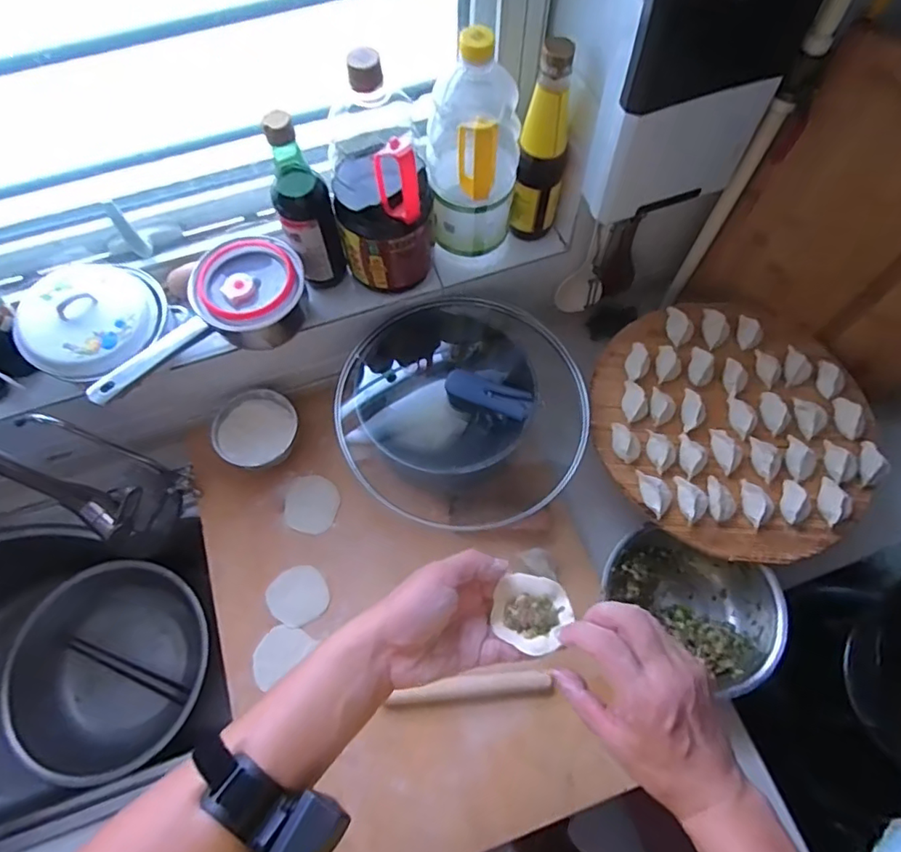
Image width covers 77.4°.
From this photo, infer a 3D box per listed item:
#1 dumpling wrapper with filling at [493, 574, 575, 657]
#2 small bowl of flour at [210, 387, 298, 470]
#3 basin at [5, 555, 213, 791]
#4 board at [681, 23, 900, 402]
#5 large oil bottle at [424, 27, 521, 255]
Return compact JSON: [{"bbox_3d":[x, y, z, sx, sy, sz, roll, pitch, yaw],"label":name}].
[{"bbox_3d":[0.069,0.157,0.481,0.061,0.021,0.063,27,69,13],"label":"dumpling wrapper with filling"},{"bbox_3d":[-0.281,0.006,0.813,0.128,0.046,0.115,29,69,13],"label":"small bowl of flour"},{"bbox_3d":[-0.555,0.392,0.917,0.305,0.095,0.290,0,66,1],"label":"basin"},{"bbox_3d":[0.528,-0.222,0.686,0.330,0.377,0.028,34,64,15],"label":"board"},{"bbox_3d":[0.027,-0.333,0.667,0.105,0.247,0.111,1,66,2],"label":"large oil bottle"}]

